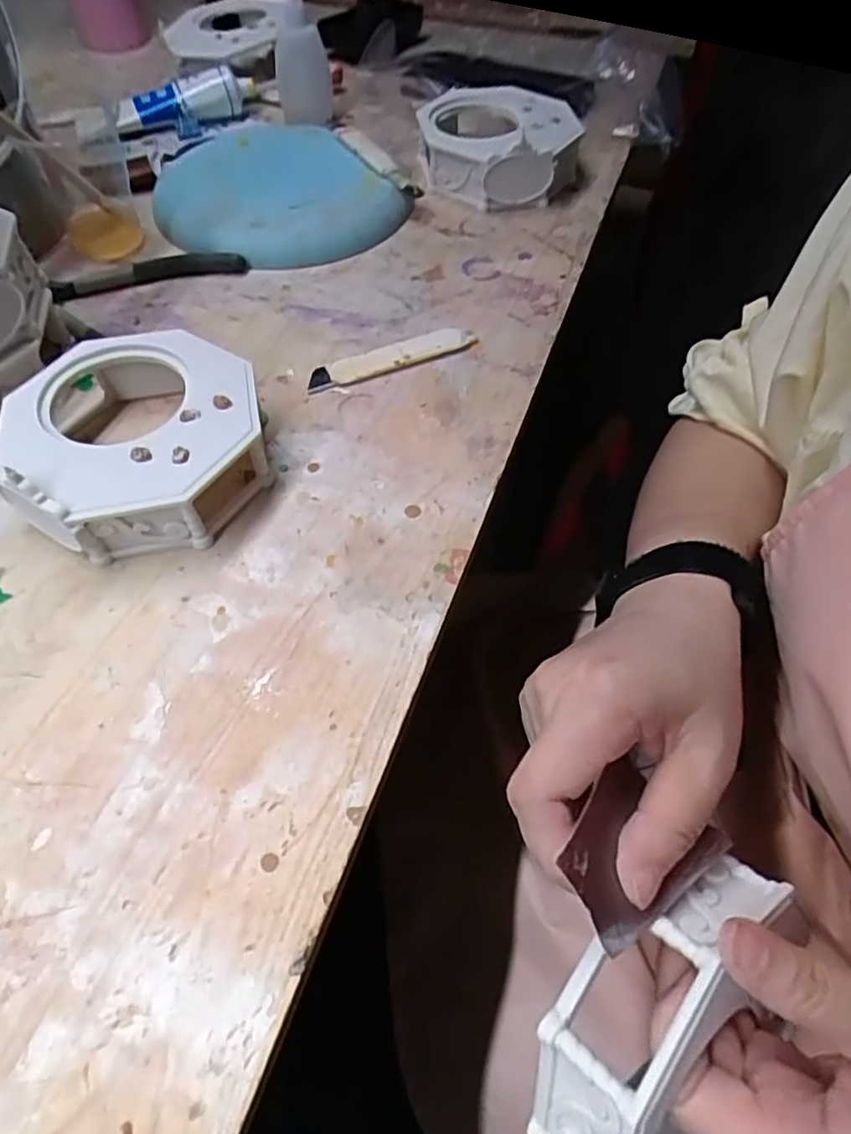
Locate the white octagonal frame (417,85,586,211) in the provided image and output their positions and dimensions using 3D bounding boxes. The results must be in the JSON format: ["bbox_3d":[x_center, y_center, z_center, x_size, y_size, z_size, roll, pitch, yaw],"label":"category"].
[{"bbox_3d":[0.054,-0.309,0.459,0.112,0.041,0.110,-4,56,-5],"label":"white octagonal frame"}]

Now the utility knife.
[{"bbox_3d":[-0.019,-0.121,0.367,0.101,0.007,0.022,-21,59,-16],"label":"utility knife"}]

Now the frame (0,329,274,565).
[{"bbox_3d":[-0.137,-0.062,0.306,0.114,0.038,0.120,-11,57,-10],"label":"frame"}]

